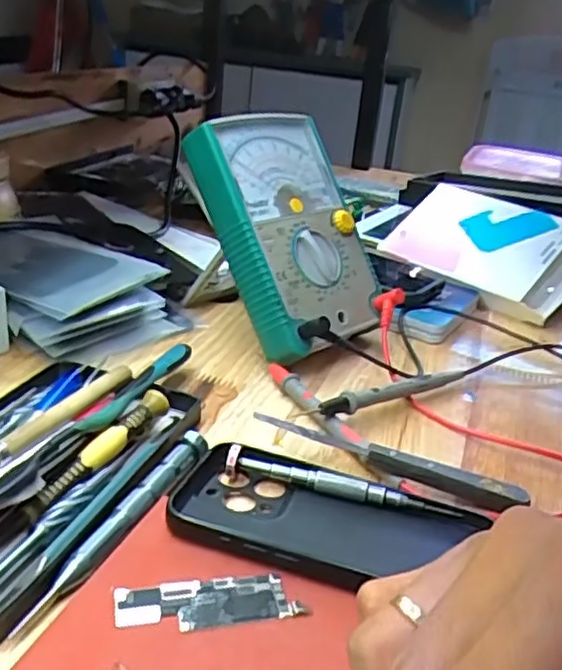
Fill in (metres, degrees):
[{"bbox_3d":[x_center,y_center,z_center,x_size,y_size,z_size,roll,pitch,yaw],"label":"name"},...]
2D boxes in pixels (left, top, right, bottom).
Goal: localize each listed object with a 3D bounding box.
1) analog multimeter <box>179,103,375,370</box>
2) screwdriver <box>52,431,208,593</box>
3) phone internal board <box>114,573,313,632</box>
[{"bbox_3d":[0.010,-0.073,0.473,0.110,0.165,0.041,-19,-1,-35],"label":"analog multimeter"},{"bbox_3d":[-0.064,0.076,0.314,0.011,0.014,0.106,16,27,19],"label":"screwdriver"},{"bbox_3d":[-0.028,0.105,0.271,0.072,0.004,0.023,0,26,-14],"label":"phone internal board"}]

